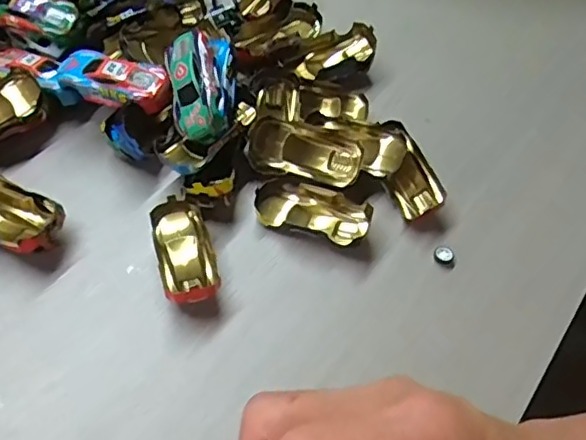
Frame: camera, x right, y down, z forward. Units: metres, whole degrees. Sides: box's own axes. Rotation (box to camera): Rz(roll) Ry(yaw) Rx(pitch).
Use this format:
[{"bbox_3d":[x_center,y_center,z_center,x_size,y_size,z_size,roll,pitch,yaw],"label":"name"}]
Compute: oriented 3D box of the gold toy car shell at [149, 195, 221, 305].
[{"bbox_3d":[-0.057,0.016,0.316,0.028,0.012,0.064,-13,60,-14],"label":"gold toy car shell"}]

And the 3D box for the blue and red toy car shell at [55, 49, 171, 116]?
[{"bbox_3d":[-0.101,-0.077,0.339,0.065,0.017,0.030,14,57,3],"label":"blue and red toy car shell"}]

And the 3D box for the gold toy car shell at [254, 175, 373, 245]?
[{"bbox_3d":[0.011,-0.004,0.338,0.063,0.013,0.030,19,57,7],"label":"gold toy car shell"}]

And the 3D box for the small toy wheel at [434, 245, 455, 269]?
[{"bbox_3d":[0.084,0.020,0.334,0.013,0.006,0.010,23,58,9],"label":"small toy wheel"}]

